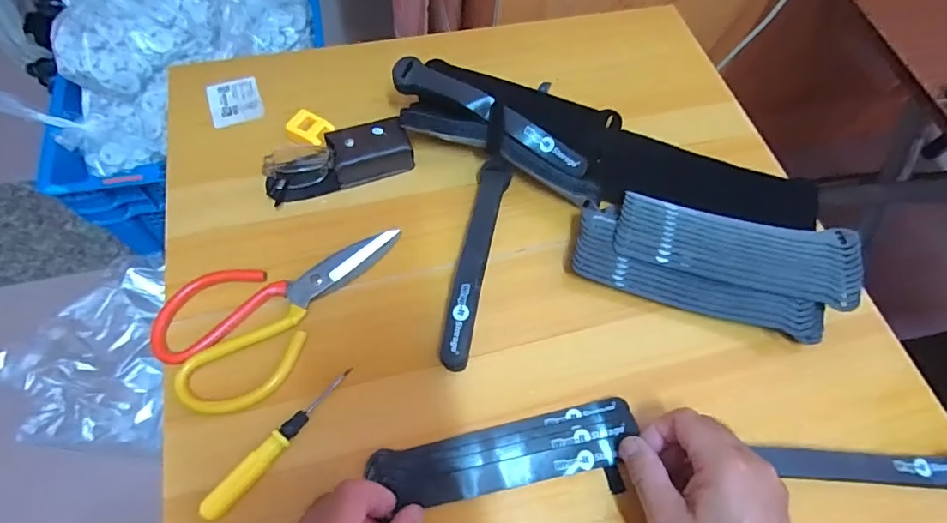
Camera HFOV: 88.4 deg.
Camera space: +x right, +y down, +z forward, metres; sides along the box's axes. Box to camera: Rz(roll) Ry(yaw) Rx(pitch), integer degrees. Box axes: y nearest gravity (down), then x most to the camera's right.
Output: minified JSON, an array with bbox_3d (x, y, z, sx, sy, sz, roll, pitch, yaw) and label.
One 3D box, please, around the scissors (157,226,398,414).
[{"bbox_3d":[-0.163,0.022,0.399,0.110,0.017,0.200,36,67,13],"label":"scissors"}]

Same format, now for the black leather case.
[{"bbox_3d":[-0.097,-0.103,0.467,0.075,0.039,0.047,-16,69,-12],"label":"black leather case"}]

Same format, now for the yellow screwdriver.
[{"bbox_3d":[-0.137,0.128,0.349,0.016,0.014,0.127,40,68,15],"label":"yellow screwdriver"}]

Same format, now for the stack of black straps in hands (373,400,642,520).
[{"bbox_3d":[0.026,0.147,0.360,0.193,0.014,0.056,-9,67,-6],"label":"stack of black straps in hands"}]

